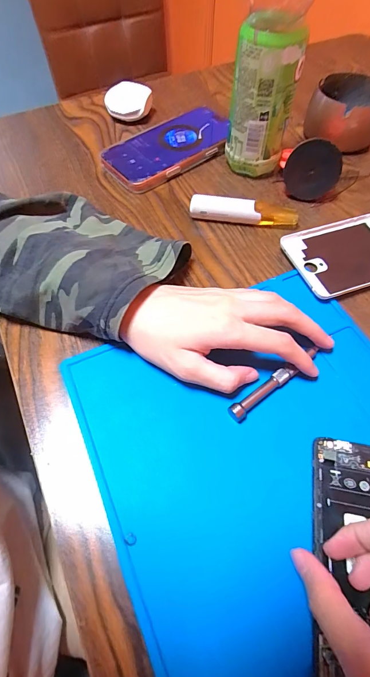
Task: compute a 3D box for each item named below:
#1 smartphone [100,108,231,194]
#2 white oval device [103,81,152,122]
[{"bbox_3d":[-0.016,-0.227,0.384,0.157,0.018,0.087,-37,67,-19],"label":"smartphone"},{"bbox_3d":[-0.073,-0.305,0.418,0.054,0.034,0.035,14,61,8],"label":"white oval device"}]

